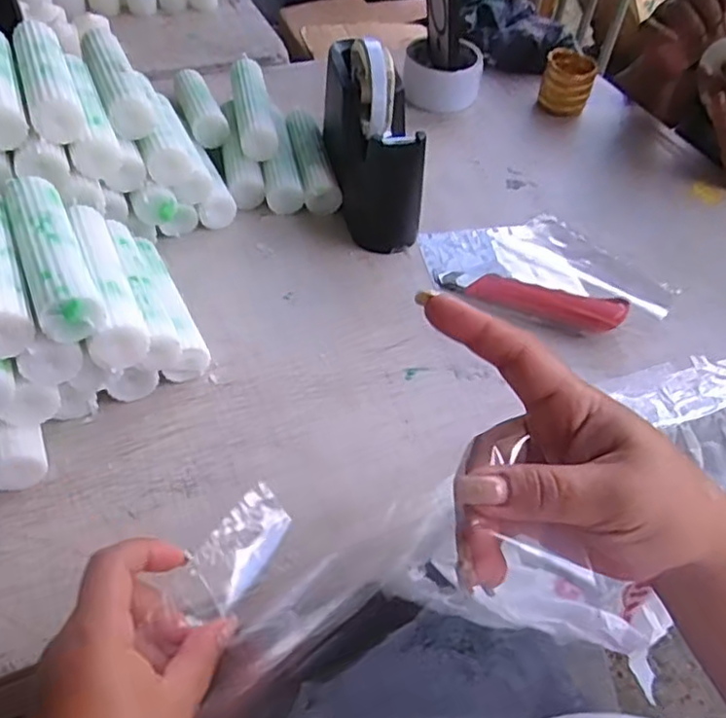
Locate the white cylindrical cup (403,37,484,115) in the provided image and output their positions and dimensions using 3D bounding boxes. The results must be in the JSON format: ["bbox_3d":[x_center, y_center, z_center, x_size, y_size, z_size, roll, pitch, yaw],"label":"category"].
[{"bbox_3d":[0.087,-0.307,0.711,0.072,0.047,0.072,3,48,-3],"label":"white cylindrical cup"}]

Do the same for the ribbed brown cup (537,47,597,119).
[{"bbox_3d":[0.228,-0.307,0.734,0.052,0.054,0.050,3,48,-3],"label":"ribbed brown cup"}]

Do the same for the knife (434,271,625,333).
[{"bbox_3d":[0.132,-0.049,0.523,0.144,0.023,0.024,18,48,10],"label":"knife"}]

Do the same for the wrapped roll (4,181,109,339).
[{"bbox_3d":[-0.185,-0.068,0.386,0.033,0.026,0.139,-19,54,-21],"label":"wrapped roll"}]

